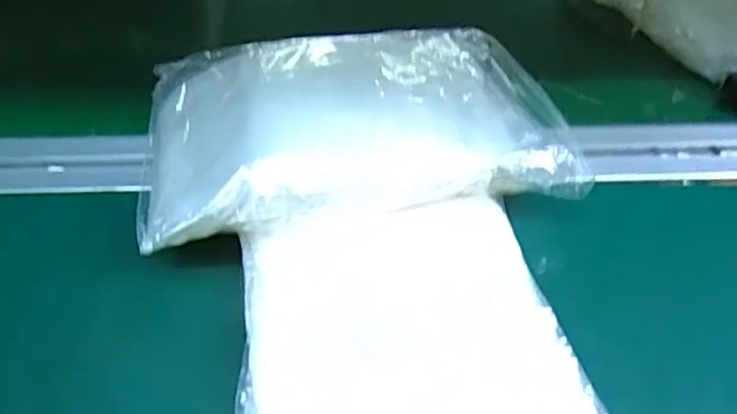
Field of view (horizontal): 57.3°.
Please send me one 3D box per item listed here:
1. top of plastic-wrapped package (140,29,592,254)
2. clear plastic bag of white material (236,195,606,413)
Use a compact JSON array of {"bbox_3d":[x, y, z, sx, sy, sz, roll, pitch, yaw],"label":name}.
[{"bbox_3d":[-0.011,-0.048,0.327,0.191,0.027,0.125,-9,48,-8],"label":"top of plastic-wrapped package"},{"bbox_3d":[0.016,0.063,0.249,0.126,0.029,0.157,-10,48,-9],"label":"clear plastic bag of white material"}]

